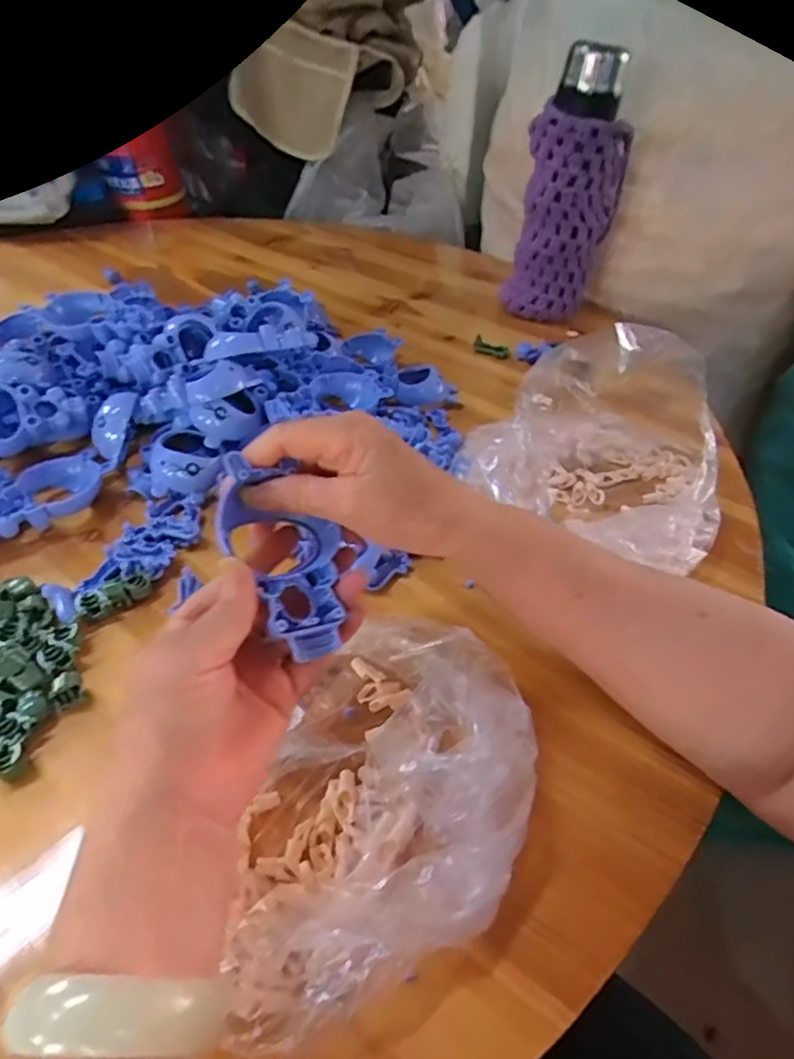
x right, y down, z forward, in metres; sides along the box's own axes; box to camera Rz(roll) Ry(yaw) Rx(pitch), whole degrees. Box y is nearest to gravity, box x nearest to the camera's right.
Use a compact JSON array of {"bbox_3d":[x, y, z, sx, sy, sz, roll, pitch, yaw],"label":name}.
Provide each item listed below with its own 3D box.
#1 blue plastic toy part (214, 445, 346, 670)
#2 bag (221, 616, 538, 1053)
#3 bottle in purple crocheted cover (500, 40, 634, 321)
[{"bbox_3d":[-0.052,0.007,0.289,0.055,0.052,0.086,-26,49,-29],"label":"blue plastic toy part"},{"bbox_3d":[-0.003,0.129,0.299,0.126,0.035,0.199,12,45,12],"label":"bag"},{"bbox_3d":[0.184,-0.357,0.664,0.095,0.253,0.076,23,49,22],"label":"bottle in purple crocheted cover"}]

